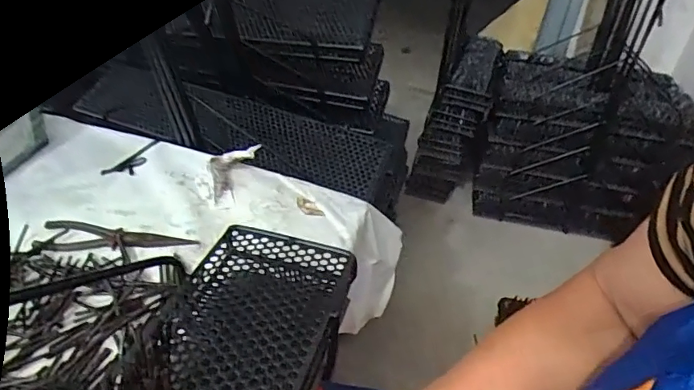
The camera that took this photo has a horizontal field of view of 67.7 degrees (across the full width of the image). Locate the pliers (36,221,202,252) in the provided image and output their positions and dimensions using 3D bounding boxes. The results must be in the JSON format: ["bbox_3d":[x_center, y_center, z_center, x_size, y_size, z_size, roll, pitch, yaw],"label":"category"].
[{"bbox_3d":[-0.293,0.055,0.660,0.191,0.011,0.051,5,33,-4],"label":"pliers"}]

